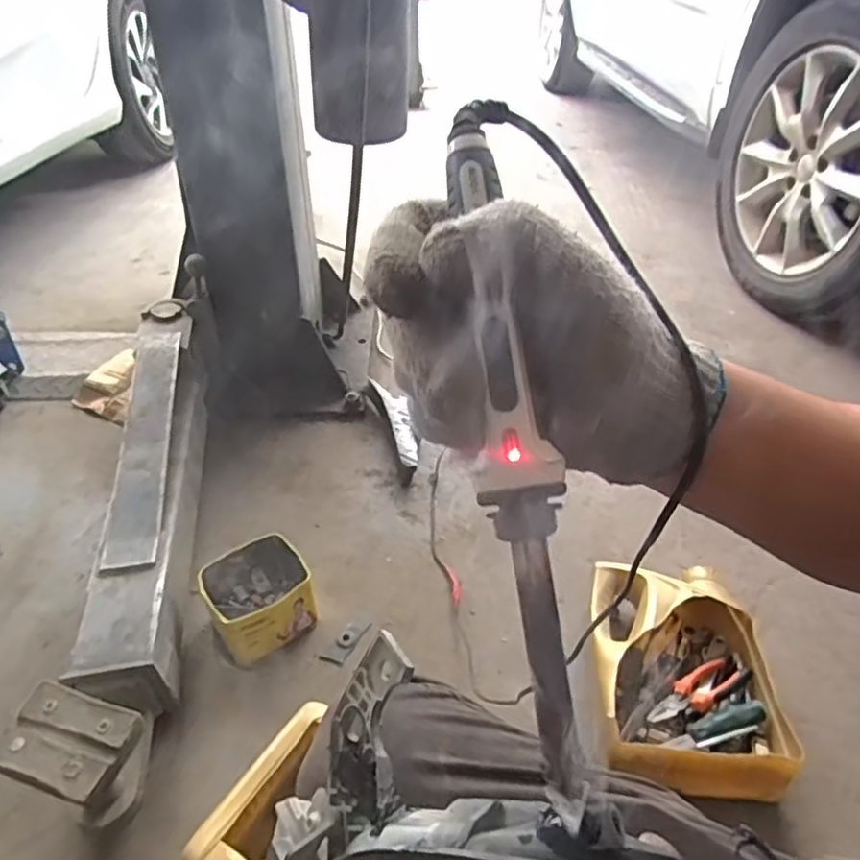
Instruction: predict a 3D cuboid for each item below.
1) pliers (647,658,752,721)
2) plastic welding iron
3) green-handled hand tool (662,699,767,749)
[{"bbox_3d":[0.332,0.324,0.818,0.148,0.016,0.044,-19,42,-24],"label":"pliers"},{"bbox_3d":[0.028,0.001,0.211,0.026,0.235,0.026,-6,-6,-11],"label":"plastic welding iron"},{"bbox_3d":[0.342,0.351,0.783,0.136,0.022,0.039,-12,40,-16],"label":"green-handled hand tool"}]

